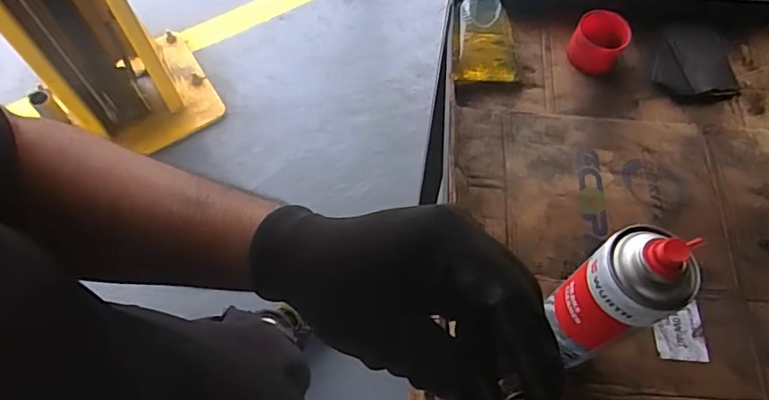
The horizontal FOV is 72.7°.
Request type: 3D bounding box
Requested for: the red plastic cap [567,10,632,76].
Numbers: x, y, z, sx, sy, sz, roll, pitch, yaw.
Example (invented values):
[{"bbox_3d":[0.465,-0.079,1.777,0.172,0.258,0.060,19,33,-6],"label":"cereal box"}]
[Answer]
[{"bbox_3d":[0.278,-0.206,0.677,0.061,0.048,0.061,0,62,-1],"label":"red plastic cap"}]

